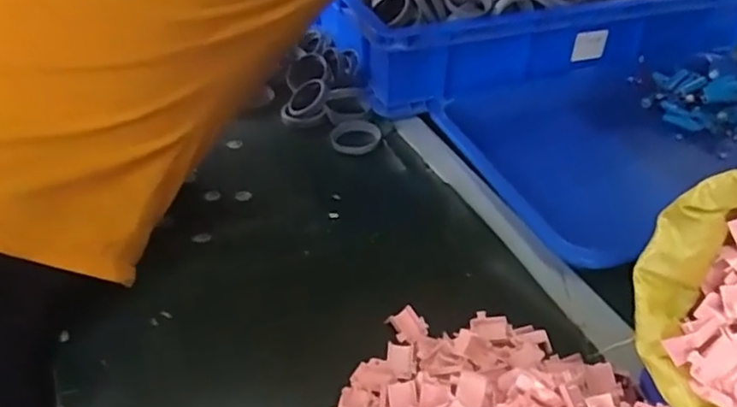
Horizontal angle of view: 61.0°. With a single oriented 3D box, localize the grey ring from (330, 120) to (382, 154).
[{"bbox_3d":[-0.016,-0.082,0.766,0.060,0.017,0.060,1,38,-1],"label":"grey ring"}]

